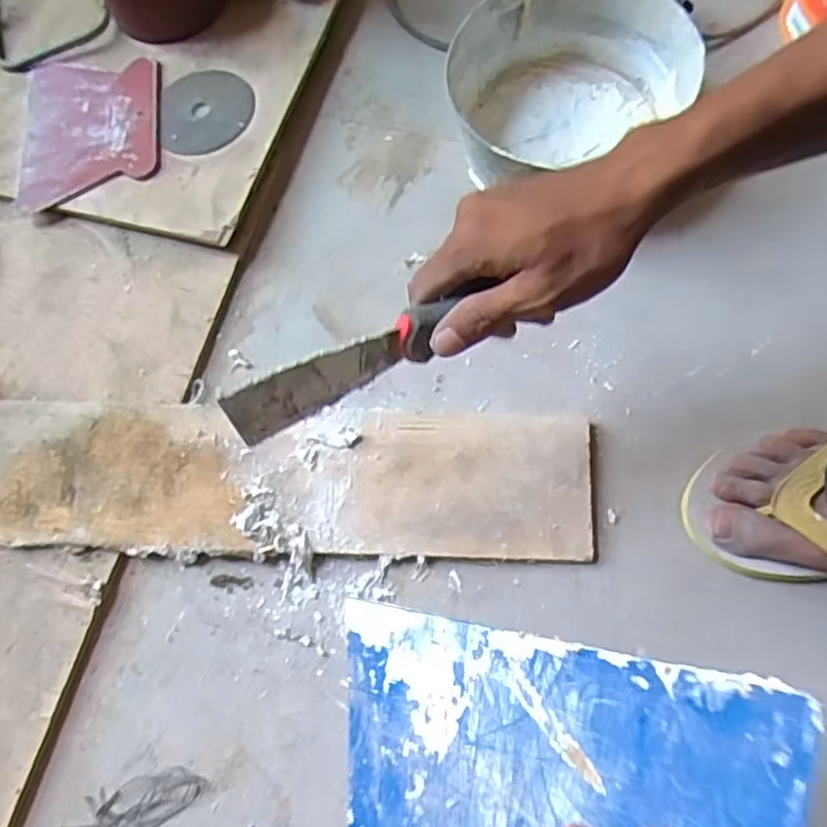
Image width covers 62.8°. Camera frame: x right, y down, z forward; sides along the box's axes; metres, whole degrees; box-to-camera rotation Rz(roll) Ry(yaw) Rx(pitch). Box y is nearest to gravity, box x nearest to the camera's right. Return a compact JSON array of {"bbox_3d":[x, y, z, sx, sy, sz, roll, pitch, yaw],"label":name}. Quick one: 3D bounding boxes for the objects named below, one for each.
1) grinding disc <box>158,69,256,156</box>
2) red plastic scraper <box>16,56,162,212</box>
[{"bbox_3d":[-0.181,-0.270,0.594,0.083,0.009,0.093,-11,69,4],"label":"grinding disc"},{"bbox_3d":[-0.285,-0.260,0.601,0.127,0.008,0.162,-10,68,3],"label":"red plastic scraper"}]

